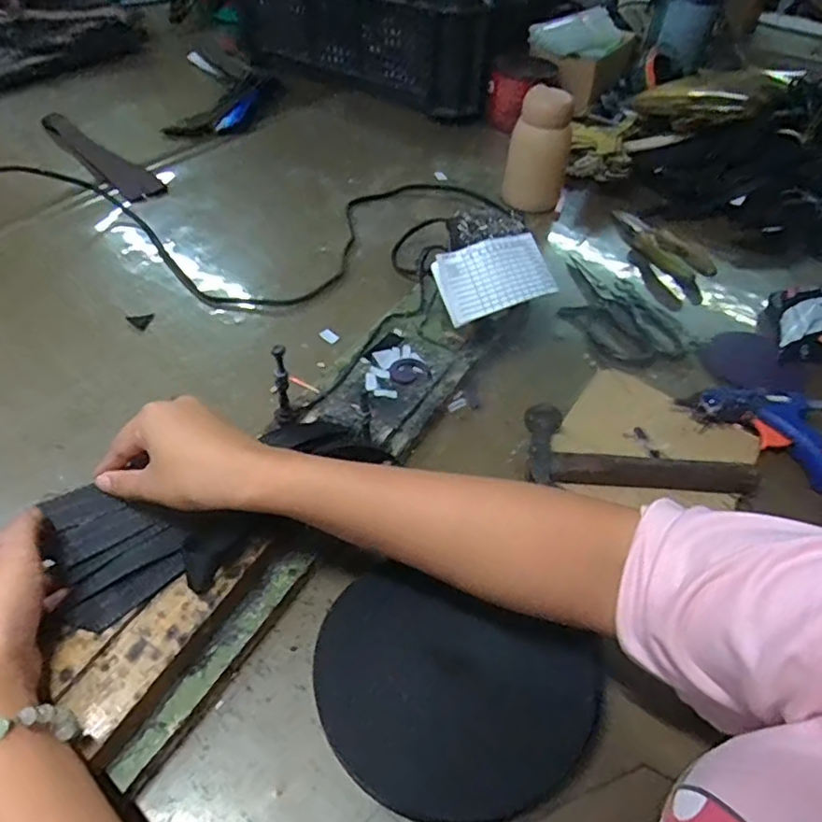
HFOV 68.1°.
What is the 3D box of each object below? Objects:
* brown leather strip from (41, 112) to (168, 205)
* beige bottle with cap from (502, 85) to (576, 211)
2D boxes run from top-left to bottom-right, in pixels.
[{"bbox_3d":[-0.438,-0.360,0.851,0.303,0.007,0.057,37,55,27],"label":"brown leather strip"},{"bbox_3d":[0.163,-0.330,0.778,0.075,0.131,0.062,9,47,4],"label":"beige bottle with cap"}]

